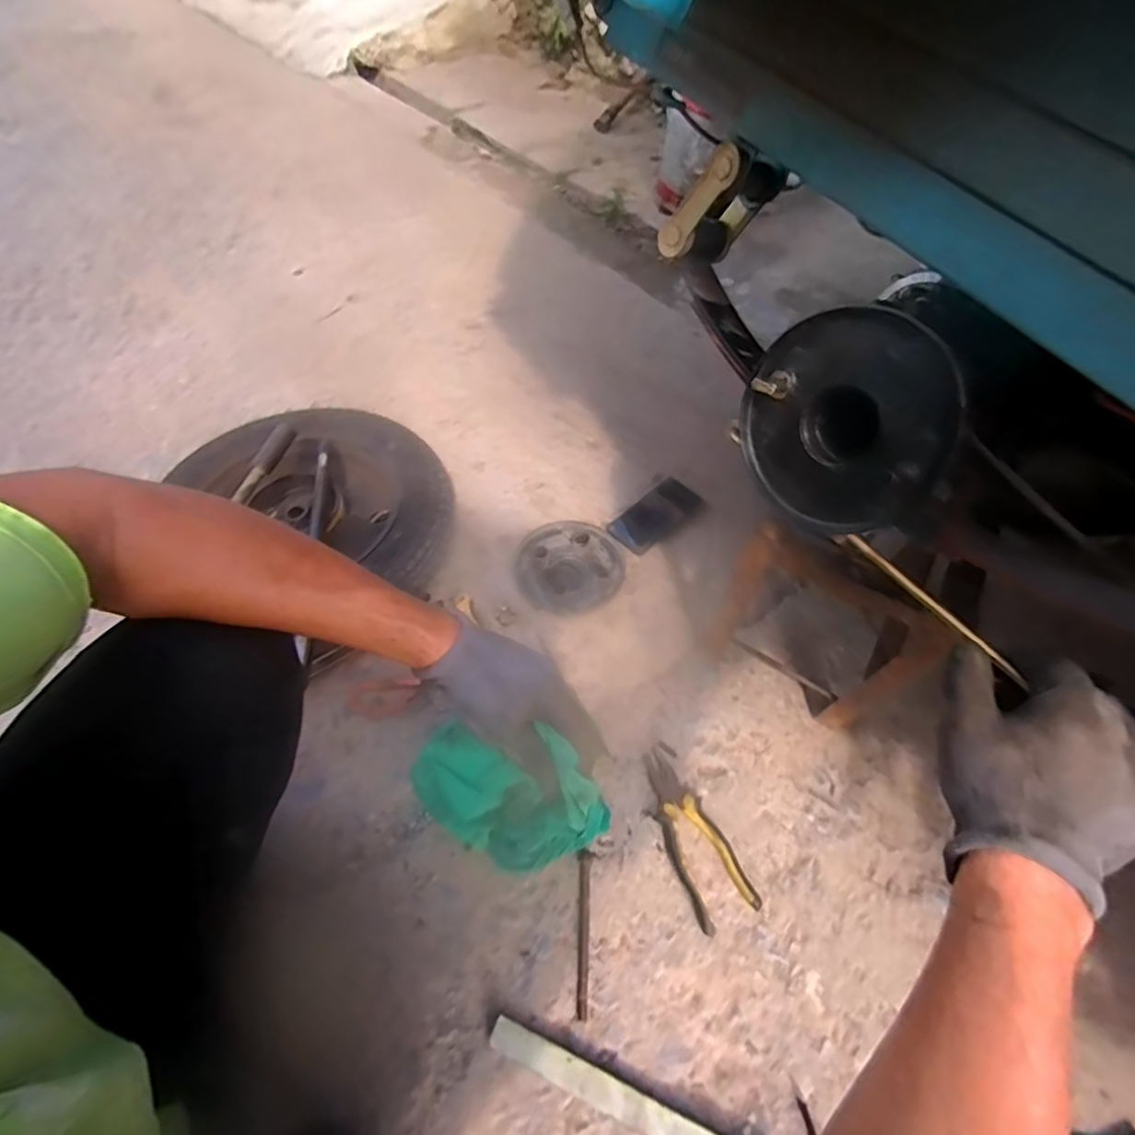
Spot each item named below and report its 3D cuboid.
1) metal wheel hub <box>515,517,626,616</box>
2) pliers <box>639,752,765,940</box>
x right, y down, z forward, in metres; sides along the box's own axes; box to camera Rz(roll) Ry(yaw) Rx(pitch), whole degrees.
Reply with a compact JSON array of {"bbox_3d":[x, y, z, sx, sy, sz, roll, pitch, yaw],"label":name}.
[{"bbox_3d":[0.004,-0.005,0.850,0.161,0.037,0.152,1,57,-1],"label":"metal wheel hub"},{"bbox_3d":[0.141,0.306,0.650,0.069,0.025,0.190,-19,59,-14],"label":"pliers"}]

